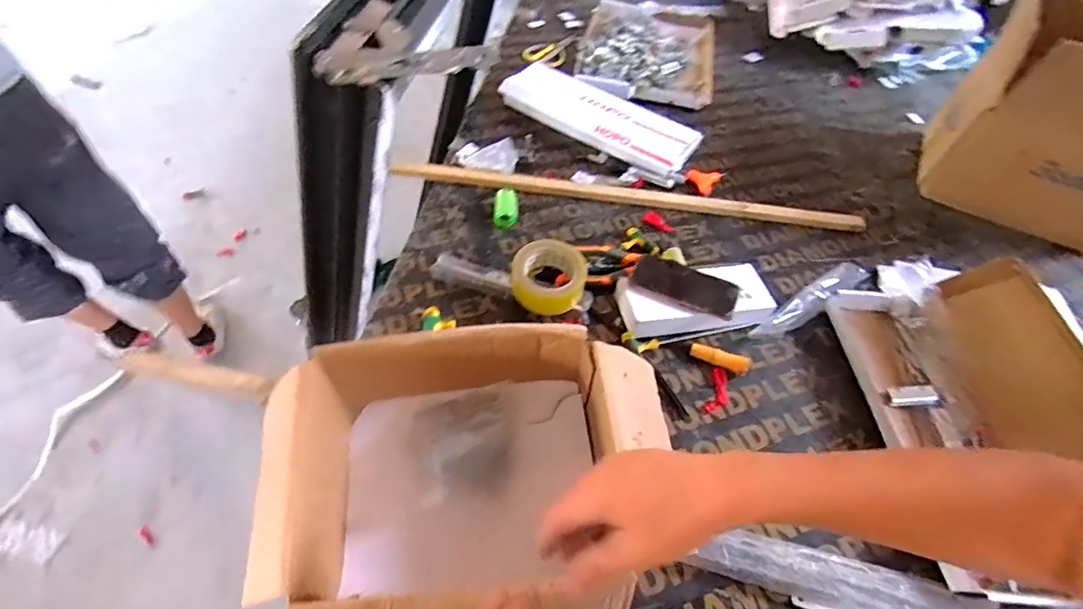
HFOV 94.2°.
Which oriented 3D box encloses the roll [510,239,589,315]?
[{"bbox_3d":[0.011,-0.041,0.756,0.113,0.058,0.101,3,52,-1],"label":"roll"}]

